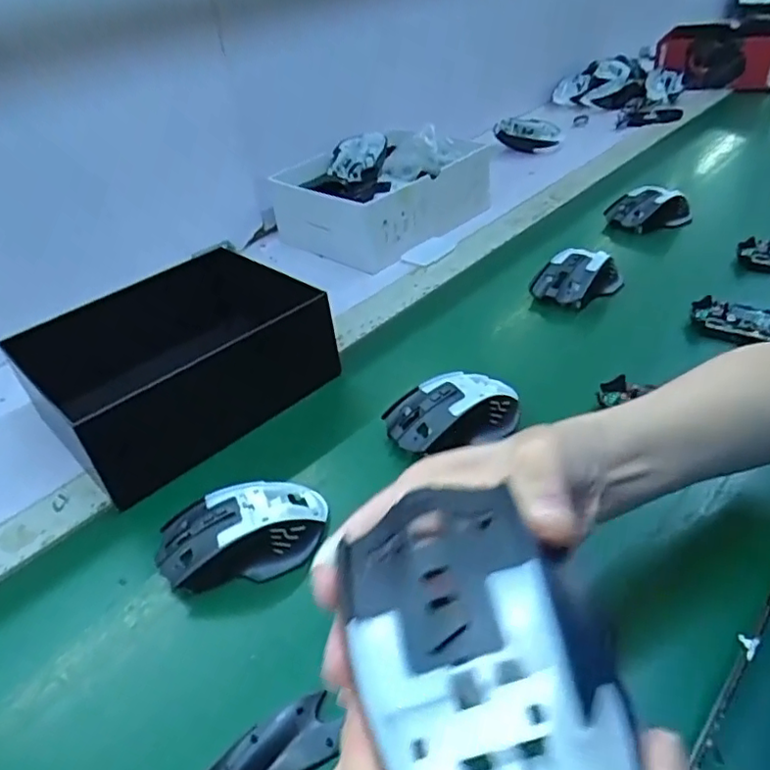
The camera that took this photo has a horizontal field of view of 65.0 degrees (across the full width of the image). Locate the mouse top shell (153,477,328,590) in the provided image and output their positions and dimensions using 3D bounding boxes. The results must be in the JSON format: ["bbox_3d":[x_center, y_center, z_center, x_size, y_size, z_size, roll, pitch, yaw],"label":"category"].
[{"bbox_3d":[-0.098,0.101,0.419,0.117,0.043,0.070,-16,38,-10],"label":"mouse top shell"}]

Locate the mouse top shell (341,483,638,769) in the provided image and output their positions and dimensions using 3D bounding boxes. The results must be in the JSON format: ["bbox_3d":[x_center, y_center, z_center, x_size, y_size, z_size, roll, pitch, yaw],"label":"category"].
[{"bbox_3d":[0.026,0.071,0.161,0.066,0.034,0.104,-17,38,-12],"label":"mouse top shell"}]

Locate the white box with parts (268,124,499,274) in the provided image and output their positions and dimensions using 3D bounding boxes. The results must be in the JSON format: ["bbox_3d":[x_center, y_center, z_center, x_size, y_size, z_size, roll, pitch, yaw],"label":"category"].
[{"bbox_3d":[-0.003,-0.268,0.829,0.247,0.098,0.204,-34,44,-31],"label":"white box with parts"}]

